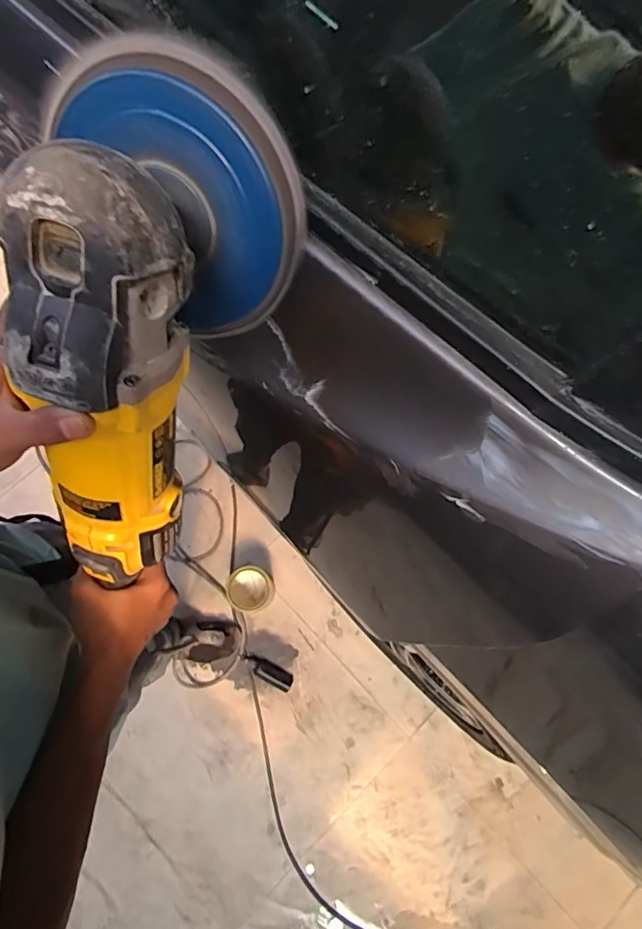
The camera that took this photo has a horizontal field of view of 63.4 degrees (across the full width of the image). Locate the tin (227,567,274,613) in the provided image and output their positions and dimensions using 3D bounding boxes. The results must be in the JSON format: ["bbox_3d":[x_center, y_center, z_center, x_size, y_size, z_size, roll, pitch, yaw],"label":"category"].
[{"bbox_3d":[-0.179,0.319,1.327,0.117,0.100,0.107,0,76,-1],"label":"tin"}]

